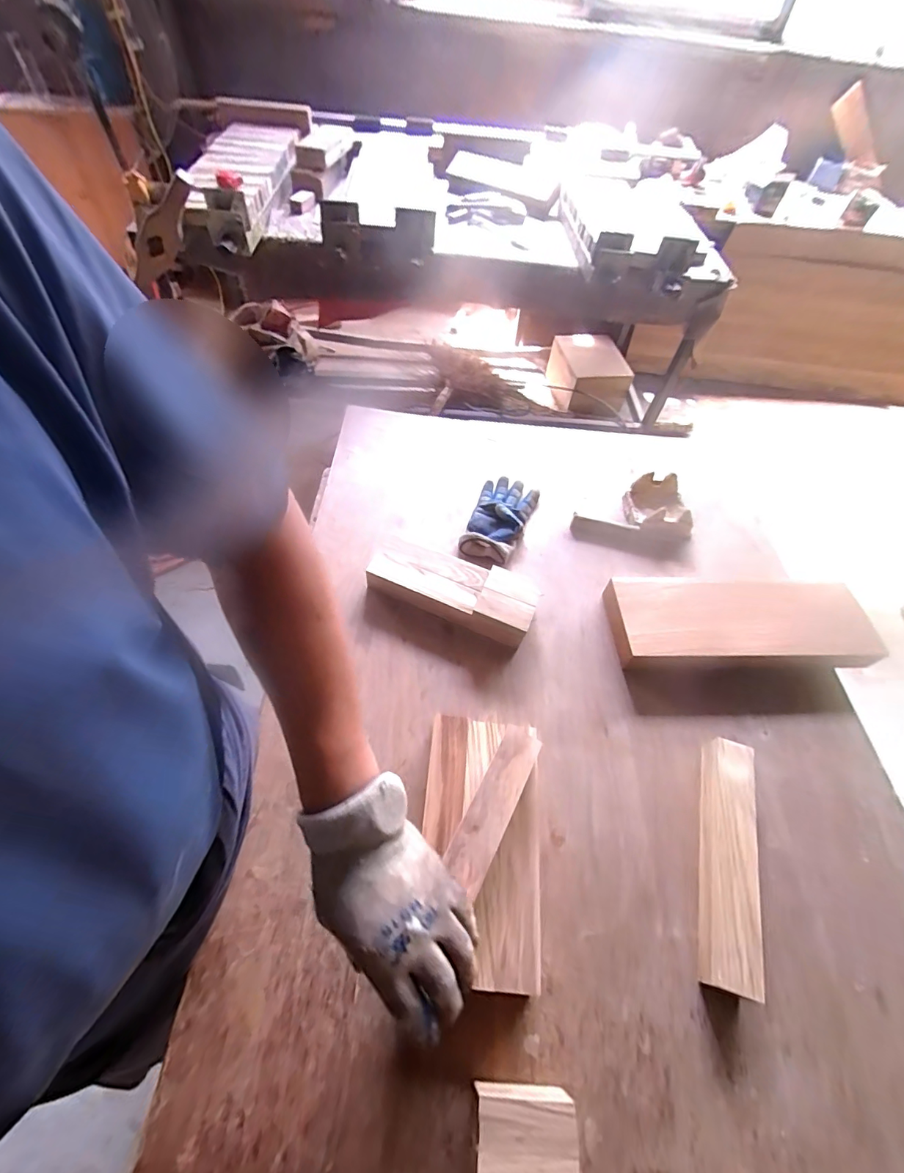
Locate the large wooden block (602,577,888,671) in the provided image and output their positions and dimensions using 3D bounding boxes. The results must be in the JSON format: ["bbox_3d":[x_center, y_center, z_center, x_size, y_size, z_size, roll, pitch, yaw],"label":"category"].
[{"bbox_3d":[0.426,0.056,0.704,0.370,0.050,0.141,2,55,-3],"label":"large wooden block"}]

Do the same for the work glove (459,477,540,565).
[{"bbox_3d":[0.082,-0.120,0.825,0.100,0.036,0.195,21,56,13],"label":"work glove"}]

